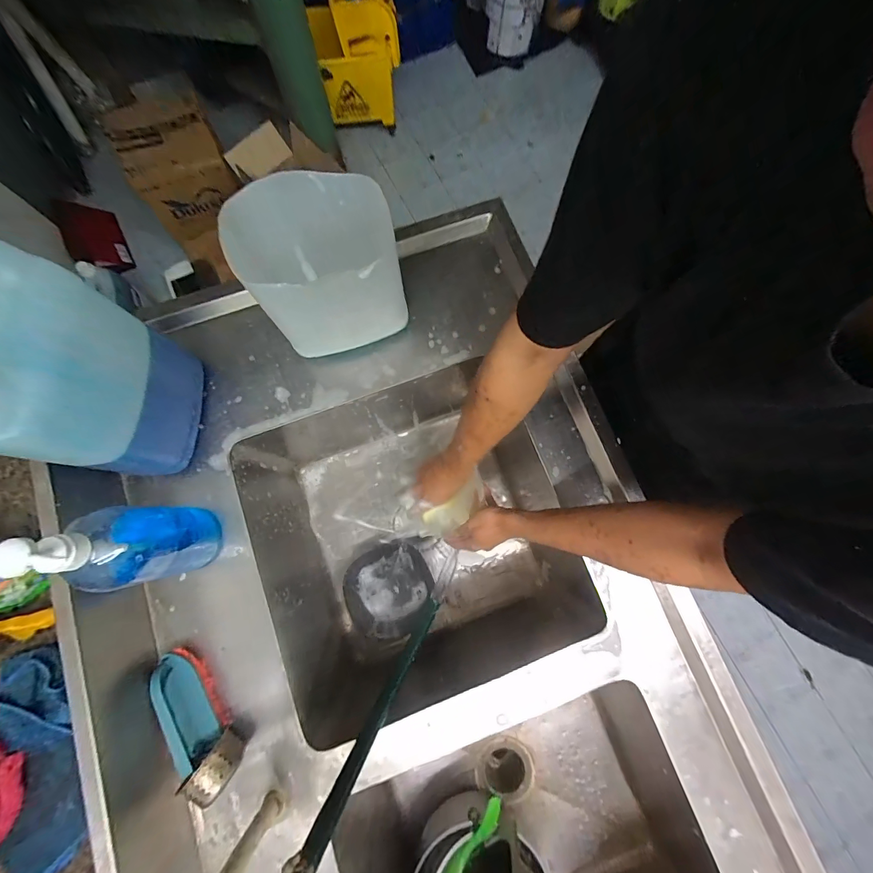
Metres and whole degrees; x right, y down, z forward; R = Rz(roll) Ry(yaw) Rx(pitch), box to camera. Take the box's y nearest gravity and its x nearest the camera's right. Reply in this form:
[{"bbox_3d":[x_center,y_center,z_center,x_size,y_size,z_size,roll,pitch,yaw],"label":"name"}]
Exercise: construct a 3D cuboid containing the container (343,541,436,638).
[{"bbox_3d":[-0.104,0.328,0.796,0.183,0.046,0.177,-19,78,-4],"label":"container"}]

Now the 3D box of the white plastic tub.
[{"bbox_3d":[-0.149,-0.217,0.523,0.219,0.215,0.127,-22,78,-5],"label":"white plastic tub"}]

